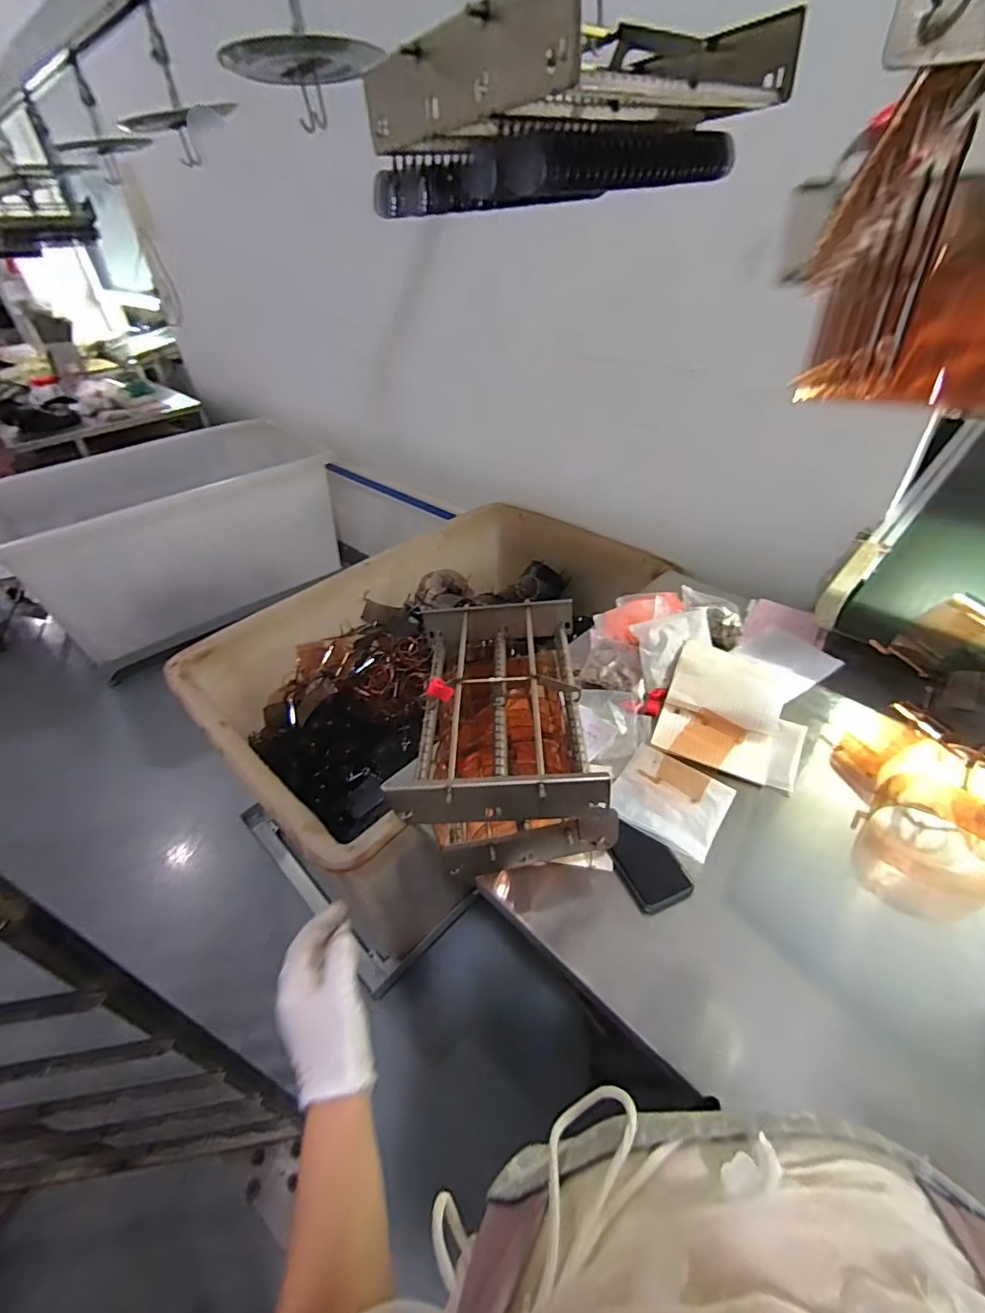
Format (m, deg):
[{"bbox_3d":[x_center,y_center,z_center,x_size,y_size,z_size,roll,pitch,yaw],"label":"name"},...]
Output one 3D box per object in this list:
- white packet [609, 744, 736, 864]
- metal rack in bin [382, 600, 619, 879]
[{"bbox_3d":[0.255,0.205,0.748,0.152,0.030,0.152,21,46,26],"label":"white packet"},{"bbox_3d":[0.024,0.083,0.658,0.220,0.184,0.331,-1,40,3],"label":"metal rack in bin"}]

